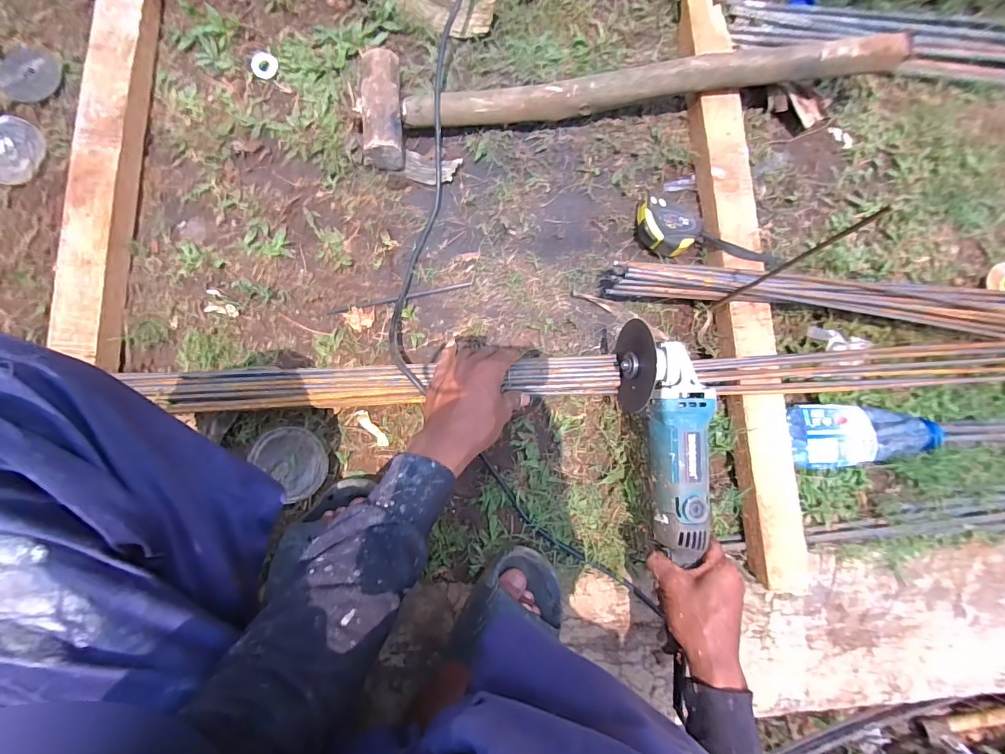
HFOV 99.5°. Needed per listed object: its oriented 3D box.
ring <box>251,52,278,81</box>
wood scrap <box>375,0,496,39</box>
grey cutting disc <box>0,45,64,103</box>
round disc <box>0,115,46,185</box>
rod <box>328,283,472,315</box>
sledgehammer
[{"bbox_3d":[-0.317,-0.413,0.565,0.034,0.004,0.034,0,85,-4],"label":"ring"},{"bbox_3d":[-0.108,-0.508,0.562,0.192,0.040,0.058,16,84,-2],"label":"wood scrap"},{"bbox_3d":[-0.599,-0.384,0.542,0.065,0.008,0.077,25,84,-1],"label":"grey cutting disc"},{"bbox_3d":[-0.622,-0.284,0.531,0.090,0.009,0.086,0,85,-4],"label":"round disc"},{"bbox_3d":[-0.131,-0.101,0.545,0.184,0.006,0.009,-11,86,-5],"label":"rod"},{"bbox_3d":[0.152,-0.378,0.542,0.679,0.083,0.139,-8,86,-4],"label":"sledgehammer"}]

